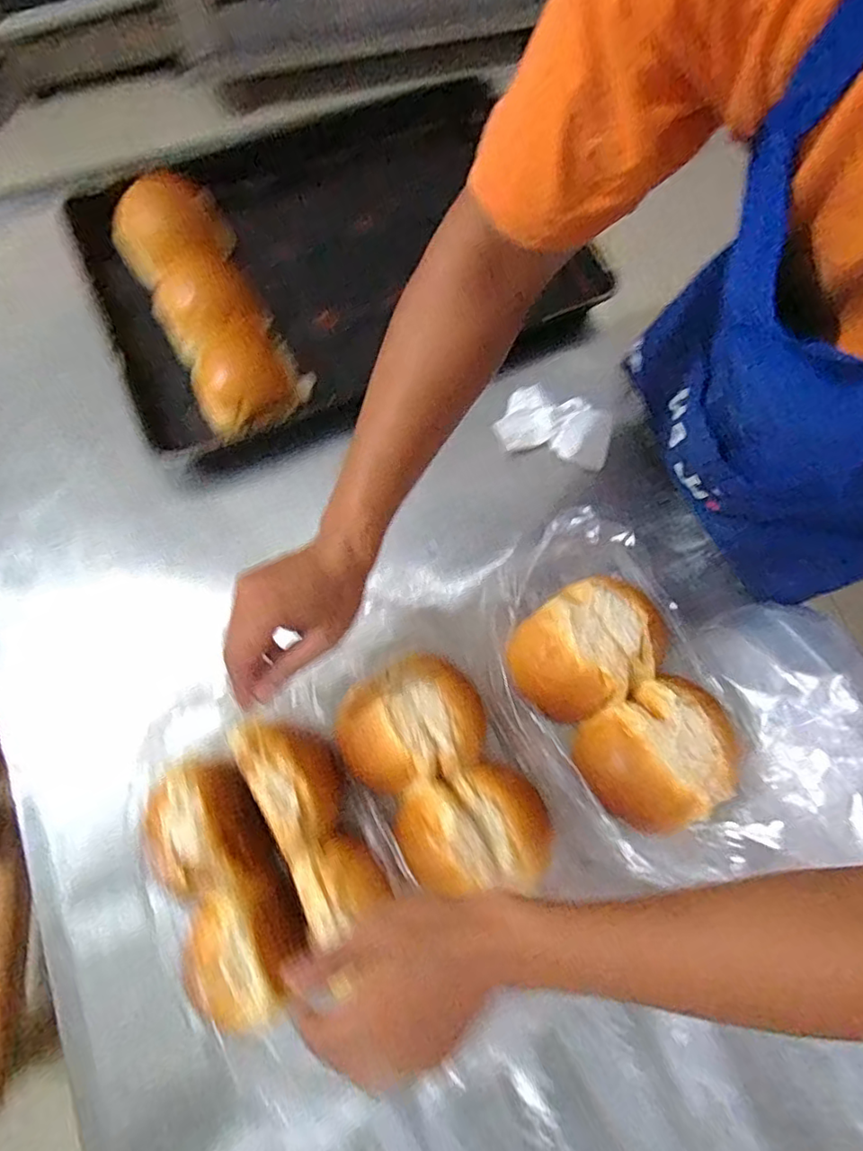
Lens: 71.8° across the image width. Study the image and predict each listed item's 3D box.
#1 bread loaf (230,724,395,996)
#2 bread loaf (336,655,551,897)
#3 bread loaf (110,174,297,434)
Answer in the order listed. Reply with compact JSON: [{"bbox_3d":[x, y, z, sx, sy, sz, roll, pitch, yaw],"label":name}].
[{"bbox_3d":[-0.105,0.205,0.511,0.067,0.059,0.191,-30,73,-7],"label":"bread loaf"},{"bbox_3d":[0.008,0.173,0.529,0.129,0.058,0.216,-31,77,-8],"label":"bread loaf"},{"bbox_3d":[-0.270,-0.328,0.724,0.125,0.081,0.351,-26,77,-6],"label":"bread loaf"}]

